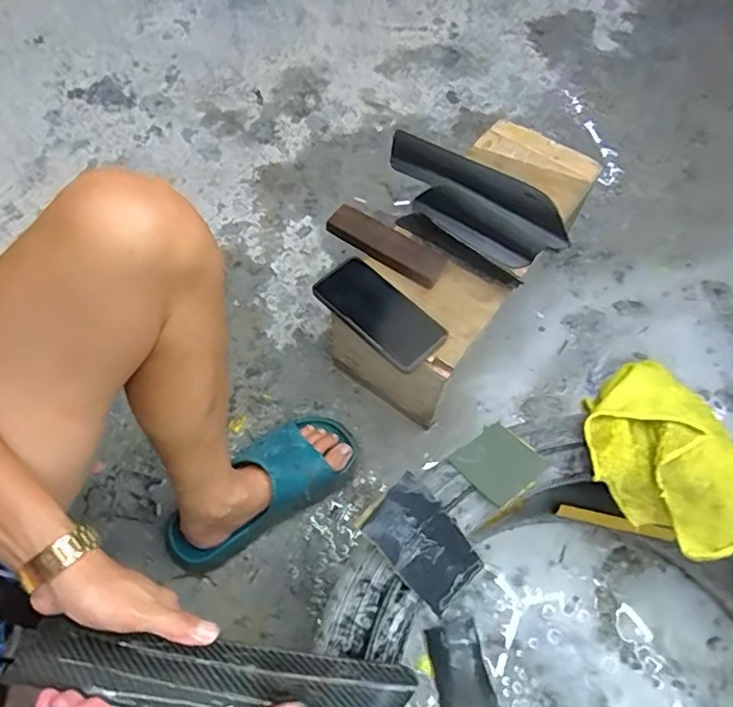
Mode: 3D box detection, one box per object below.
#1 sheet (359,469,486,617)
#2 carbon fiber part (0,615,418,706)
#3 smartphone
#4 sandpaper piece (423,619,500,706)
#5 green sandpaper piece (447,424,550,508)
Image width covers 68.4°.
[{"bbox_3d":[0.053,0.172,0.485,0.070,0.016,0.113,-42,98,-26],"label":"sheet"},{"bbox_3d":[-0.111,0.247,0.405,0.287,0.023,0.056,10,60,-5],"label":"carbon fiber part"},{"bbox_3d":[0.016,-0.051,0.660,0.164,0.016,0.080,41,63,16],"label":"smartphone"},{"bbox_3d":[0.113,0.379,0.631,0.065,0.015,0.114,-11,60,-5],"label":"sandpaper piece"},{"bbox_3d":[0.129,0.107,0.526,0.069,0.014,0.068,-34,65,-17],"label":"green sandpaper piece"}]

